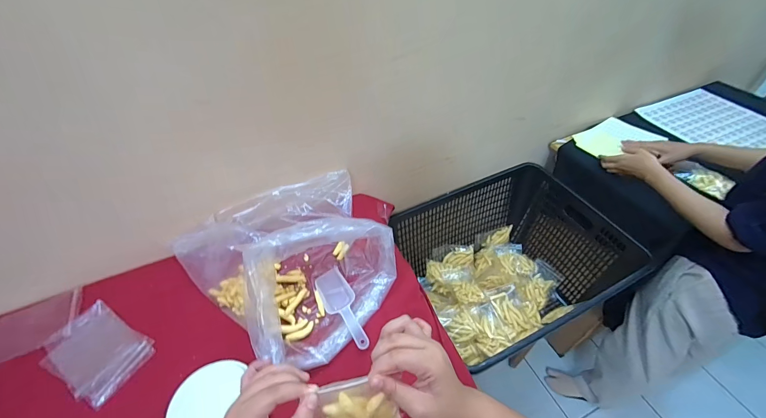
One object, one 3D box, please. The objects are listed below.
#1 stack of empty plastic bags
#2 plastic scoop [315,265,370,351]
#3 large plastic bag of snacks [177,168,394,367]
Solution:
[{"bbox_3d":[-0.481,0.233,0.547,0.177,0.016,0.109,22,52,20],"label":"stack of empty plastic bags"},{"bbox_3d":[-0.067,0.172,0.567,0.052,0.023,0.155,-25,52,-20],"label":"plastic scoop"},{"bbox_3d":[-0.149,0.069,0.597,0.333,0.136,0.314,34,57,28],"label":"large plastic bag of snacks"}]

